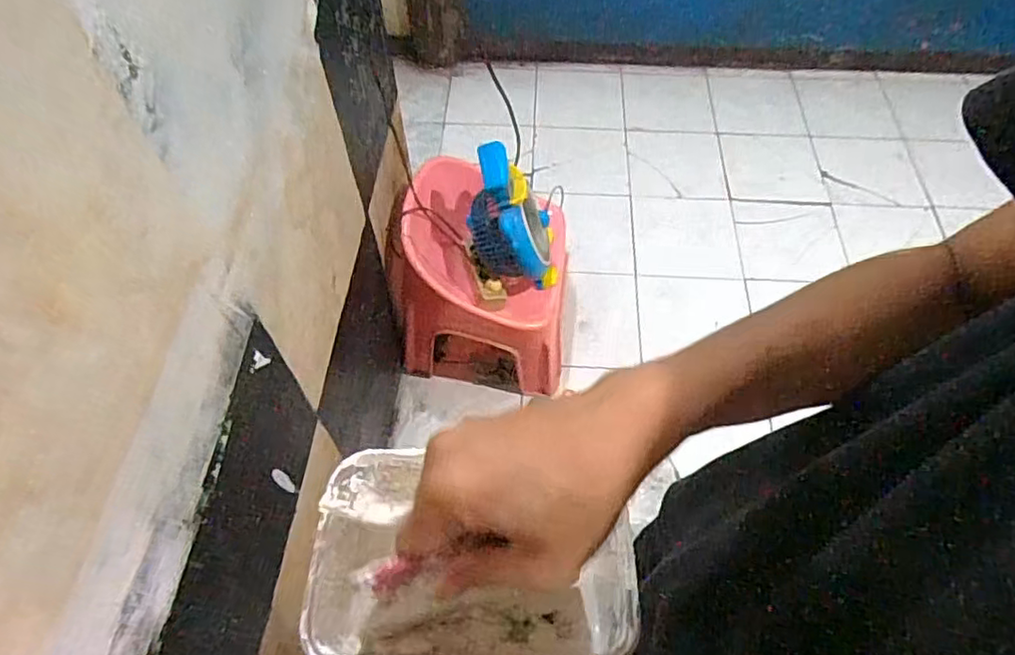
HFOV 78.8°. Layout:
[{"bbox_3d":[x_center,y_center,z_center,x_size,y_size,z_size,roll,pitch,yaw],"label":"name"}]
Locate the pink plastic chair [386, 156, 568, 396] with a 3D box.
[{"bbox_3d":[-0.040,-0.116,1.393,0.374,0.408,0.370,11,60,4],"label":"pink plastic chair"}]

